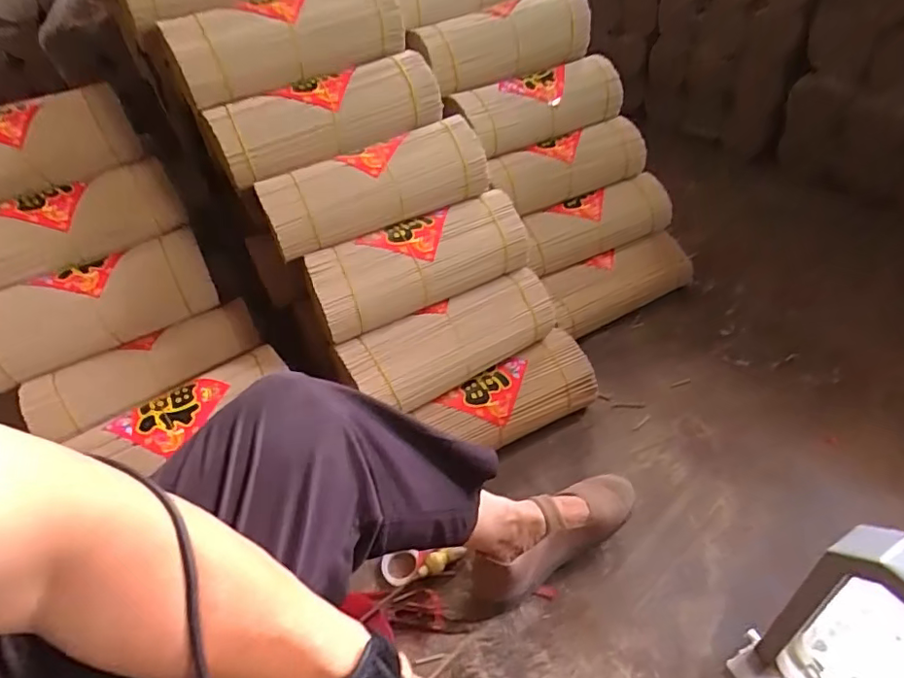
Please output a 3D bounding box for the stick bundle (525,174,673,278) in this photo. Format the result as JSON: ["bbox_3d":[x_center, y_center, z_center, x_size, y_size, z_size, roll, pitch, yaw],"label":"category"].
[{"bbox_3d":[0.268,-0.216,1.014,0.328,0.087,0.083,-24,44,-16],"label":"stick bundle"}]

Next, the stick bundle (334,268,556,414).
[{"bbox_3d":[0.004,0.003,0.782,0.310,0.094,0.096,-25,44,-17],"label":"stick bundle"}]

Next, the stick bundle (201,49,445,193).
[{"bbox_3d":[-0.176,-0.318,0.773,0.319,0.090,0.119,-27,45,-19],"label":"stick bundle"}]

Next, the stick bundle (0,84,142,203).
[{"bbox_3d":[-0.612,-0.258,0.749,0.306,0.095,0.093,-30,46,-22],"label":"stick bundle"}]

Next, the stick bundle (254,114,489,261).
[{"bbox_3d":[-0.103,-0.219,0.769,0.325,0.092,0.090,-27,45,-19],"label":"stick bundle"}]

